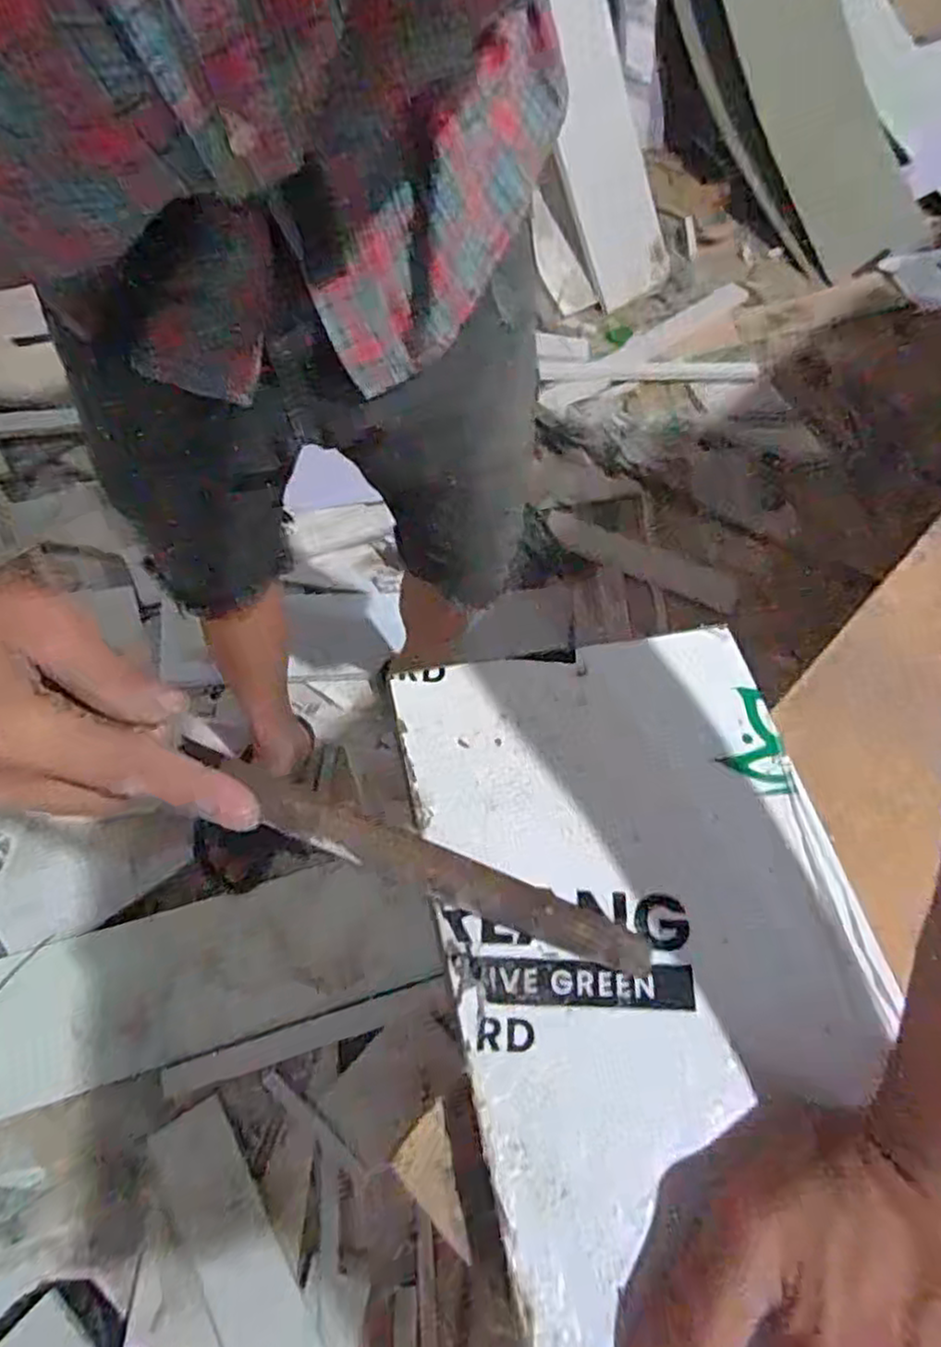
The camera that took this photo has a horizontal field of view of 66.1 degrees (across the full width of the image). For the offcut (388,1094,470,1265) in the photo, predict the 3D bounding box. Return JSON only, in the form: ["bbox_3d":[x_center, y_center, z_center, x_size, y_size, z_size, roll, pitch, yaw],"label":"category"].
[{"bbox_3d":[-0.014,0.172,0.243,0.019,0.004,0.043,-11,63,-10],"label":"offcut"}]

